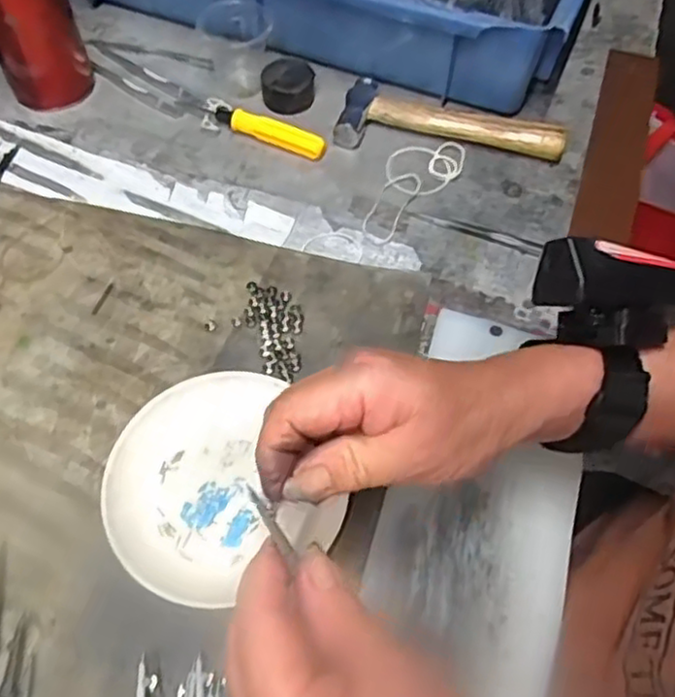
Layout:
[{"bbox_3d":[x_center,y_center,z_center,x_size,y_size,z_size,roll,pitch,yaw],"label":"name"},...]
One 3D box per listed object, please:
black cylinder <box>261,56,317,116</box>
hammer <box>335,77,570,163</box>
[{"bbox_3d":[-0.036,-0.192,0.507,0.038,0.020,0.044,-1,59,-4],"label":"black cylinder"},{"bbox_3d":[0.080,-0.159,0.491,0.155,0.021,0.054,10,59,3],"label":"hammer"}]

